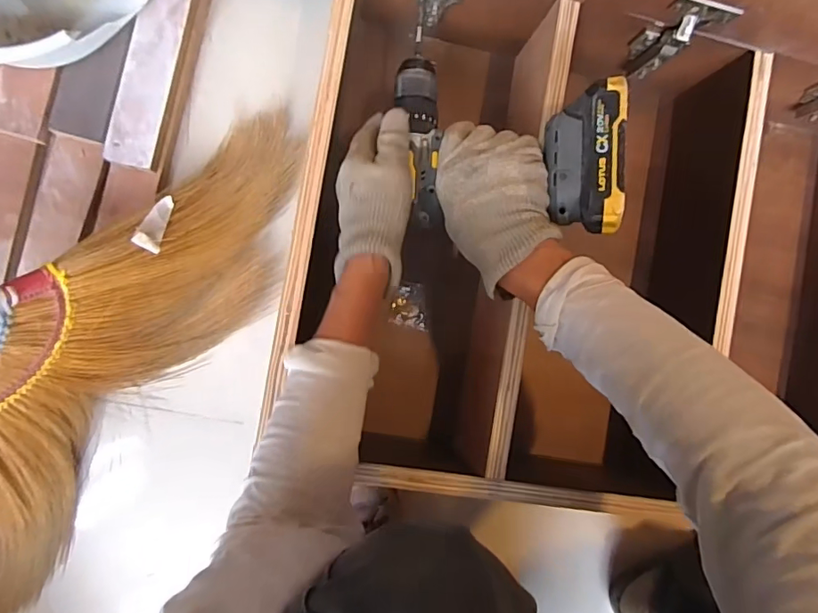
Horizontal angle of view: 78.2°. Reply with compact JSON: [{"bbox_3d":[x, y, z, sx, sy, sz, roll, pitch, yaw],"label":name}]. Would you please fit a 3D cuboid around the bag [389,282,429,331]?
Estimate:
[{"bbox_3d":[0.001,0.000,0.580,0.044,0.006,0.053,2,90,-8],"label":"bag"}]

